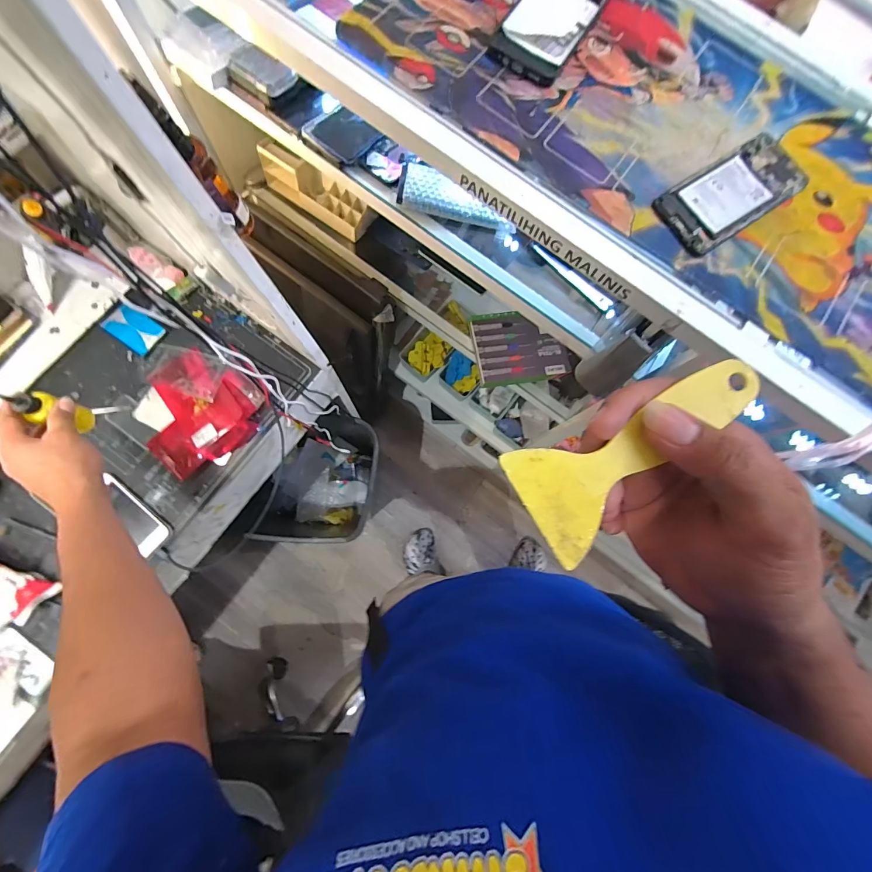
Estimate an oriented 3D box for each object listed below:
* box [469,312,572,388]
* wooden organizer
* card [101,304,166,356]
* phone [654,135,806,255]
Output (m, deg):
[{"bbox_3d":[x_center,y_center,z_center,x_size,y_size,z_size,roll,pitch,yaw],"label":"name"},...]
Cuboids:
[{"bbox_3d":[0.173,-0.186,0.790,0.187,0.020,0.150,-7,80,-6],"label":"box"},{"bbox_3d":[-0.243,-0.507,0.796,0.234,0.105,0.058,32,79,2],"label":"wooden organizer"},{"bbox_3d":[-0.478,-0.170,0.605,0.081,0.010,0.055,38,76,-5],"label":"card"},{"bbox_3d":[0.289,-0.238,0.375,0.148,0.012,0.071,-34,83,-7],"label":"phone"}]

